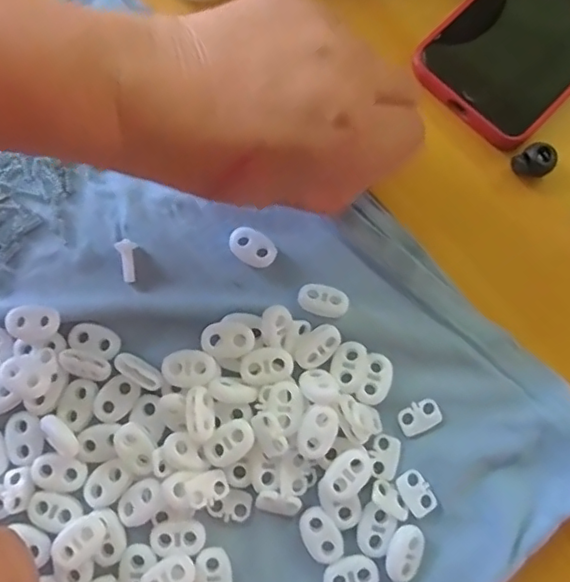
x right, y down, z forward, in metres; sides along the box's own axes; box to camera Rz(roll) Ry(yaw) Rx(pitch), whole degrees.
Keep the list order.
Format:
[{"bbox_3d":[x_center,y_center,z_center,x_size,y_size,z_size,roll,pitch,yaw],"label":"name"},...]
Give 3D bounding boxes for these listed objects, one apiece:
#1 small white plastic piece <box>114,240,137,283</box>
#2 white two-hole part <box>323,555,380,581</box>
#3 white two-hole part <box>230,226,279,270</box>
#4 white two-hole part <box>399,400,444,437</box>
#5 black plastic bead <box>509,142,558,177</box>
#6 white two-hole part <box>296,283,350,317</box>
[{"bbox_3d":[-0.071,-0.013,0.258,0.009,0.004,0.019,-6,93,-2],"label":"small white plastic piece"},{"bbox_3d":[0.027,0.116,0.230,0.022,0.004,0.015,-18,79,-5],"label":"white two-hole part"},{"bbox_3d":[-0.015,-0.020,0.260,0.022,0.006,0.015,33,79,6],"label":"white two-hole part"},{"bbox_3d":[0.058,0.054,0.244,0.018,0.004,0.013,-26,80,-6],"label":"white two-hole part"},{"bbox_3d":[0.117,-0.060,0.268,0.017,0.012,0.015,-33,81,-7],"label":"black plastic bead"},{"bbox_3d":[0.017,0.005,0.254,0.022,0.008,0.014,14,78,2],"label":"white two-hole part"}]

